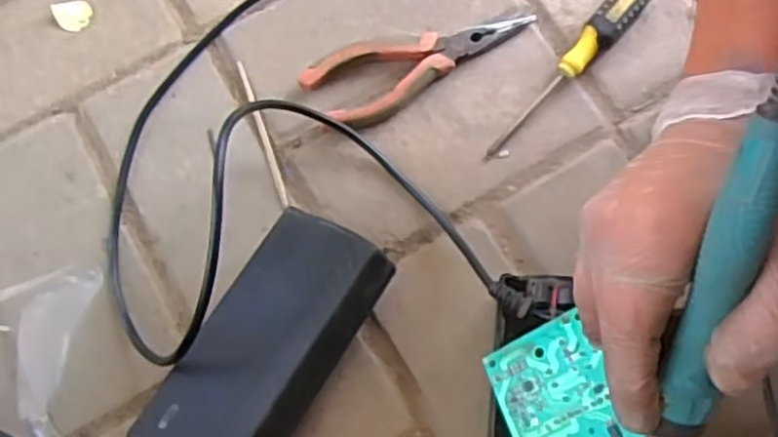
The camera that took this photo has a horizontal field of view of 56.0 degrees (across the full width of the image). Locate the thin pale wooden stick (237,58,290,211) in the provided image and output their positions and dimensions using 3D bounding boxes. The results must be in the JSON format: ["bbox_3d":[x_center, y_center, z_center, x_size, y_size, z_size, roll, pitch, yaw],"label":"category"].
[{"bbox_3d":[-0.083,-0.057,0.476,0.005,0.006,0.103,-19,74,-6],"label":"thin pale wooden stick"}]

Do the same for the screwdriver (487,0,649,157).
[{"bbox_3d":[0.121,-0.103,0.480,0.022,0.015,0.161,42,90,12],"label":"screwdriver"}]

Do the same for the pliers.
[{"bbox_3d":[0.023,-0.107,0.482,0.158,0.020,0.049,-26,75,-7],"label":"pliers"}]

